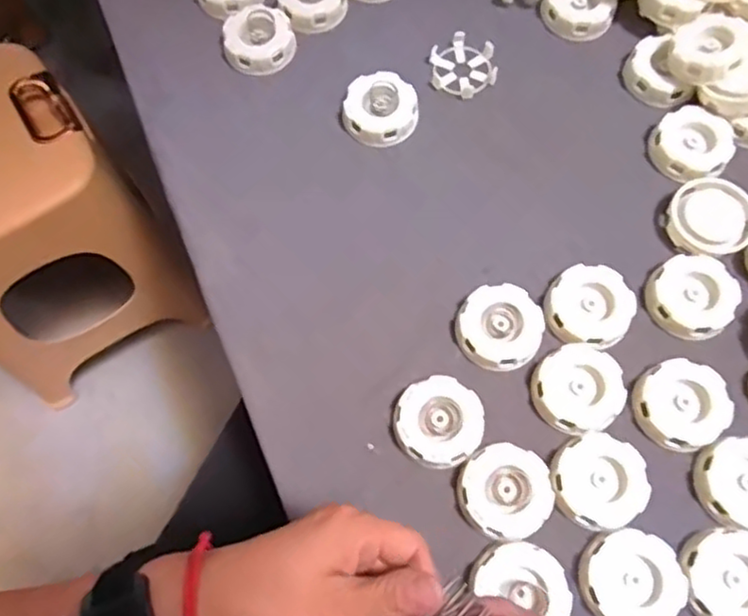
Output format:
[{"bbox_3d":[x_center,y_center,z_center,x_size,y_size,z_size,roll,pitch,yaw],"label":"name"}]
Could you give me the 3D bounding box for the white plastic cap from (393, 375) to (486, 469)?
[{"bbox_3d":[0.046,0.081,0.477,0.060,0.018,0.058,0,70,1],"label":"white plastic cap"}]

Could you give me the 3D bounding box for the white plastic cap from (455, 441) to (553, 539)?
[{"bbox_3d":[0.089,0.125,0.461,0.060,0.019,0.060,0,70,1],"label":"white plastic cap"}]

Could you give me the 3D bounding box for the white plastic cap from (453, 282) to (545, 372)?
[{"bbox_3d":[0.092,0.014,0.498,0.060,0.020,0.062,0,70,1],"label":"white plastic cap"}]

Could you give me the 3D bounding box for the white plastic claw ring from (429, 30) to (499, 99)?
[{"bbox_3d":[0.079,-0.215,0.595,0.057,0.010,0.061,0,70,1],"label":"white plastic claw ring"}]

